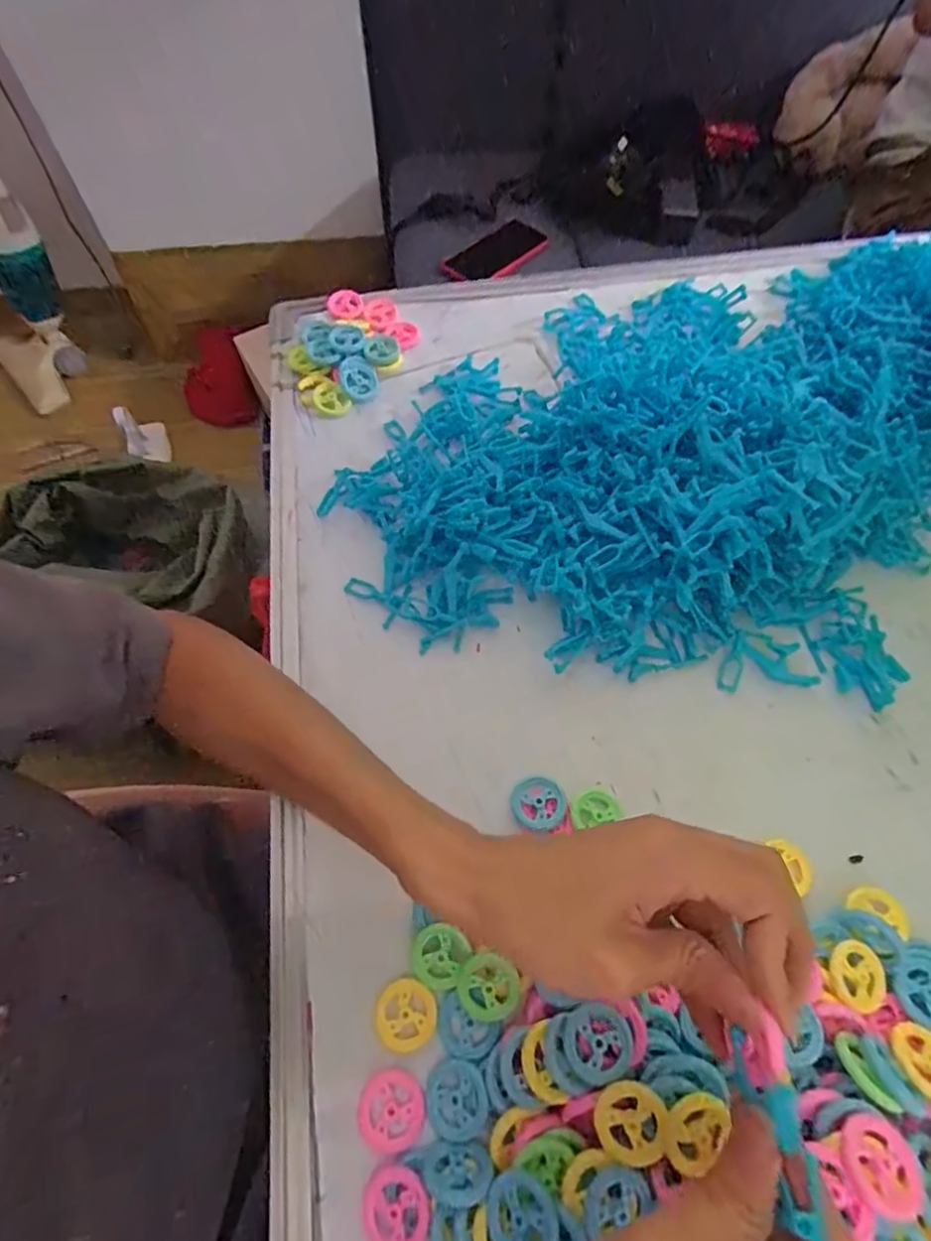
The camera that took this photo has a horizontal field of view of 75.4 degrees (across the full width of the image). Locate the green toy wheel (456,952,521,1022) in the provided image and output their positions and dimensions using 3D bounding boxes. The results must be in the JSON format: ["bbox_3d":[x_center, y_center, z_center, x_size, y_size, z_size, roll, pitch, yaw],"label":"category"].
[{"bbox_3d":[0.011,0.176,0.290,0.029,0.009,0.028,0,63,0],"label":"green toy wheel"}]

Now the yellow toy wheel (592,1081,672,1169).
[{"bbox_3d":[0.068,0.205,0.246,0.030,0.004,0.027,-24,68,11],"label":"yellow toy wheel"}]

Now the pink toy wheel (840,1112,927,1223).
[{"bbox_3d":[0.159,0.208,0.230,0.029,0.006,0.029,4,49,-4],"label":"pink toy wheel"}]

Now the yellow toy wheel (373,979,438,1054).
[{"bbox_3d":[-0.029,0.191,0.292,0.030,0.006,0.029,0,63,0],"label":"yellow toy wheel"}]

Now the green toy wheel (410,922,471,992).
[{"bbox_3d":[-0.014,0.167,0.299,0.027,0.004,0.028,-4,75,14],"label":"green toy wheel"}]

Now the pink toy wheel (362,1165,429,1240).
[{"bbox_3d":[-0.029,0.250,0.254,0.027,0.007,0.030,-13,63,-6],"label":"pink toy wheel"}]

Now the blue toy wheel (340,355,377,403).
[{"bbox_3d":[-0.084,-0.191,0.474,0.029,0.010,0.036,-17,85,-16],"label":"blue toy wheel"}]

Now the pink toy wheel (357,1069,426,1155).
[{"bbox_3d":[-0.034,0.223,0.274,0.030,0.004,0.029,0,63,0],"label":"pink toy wheel"}]

